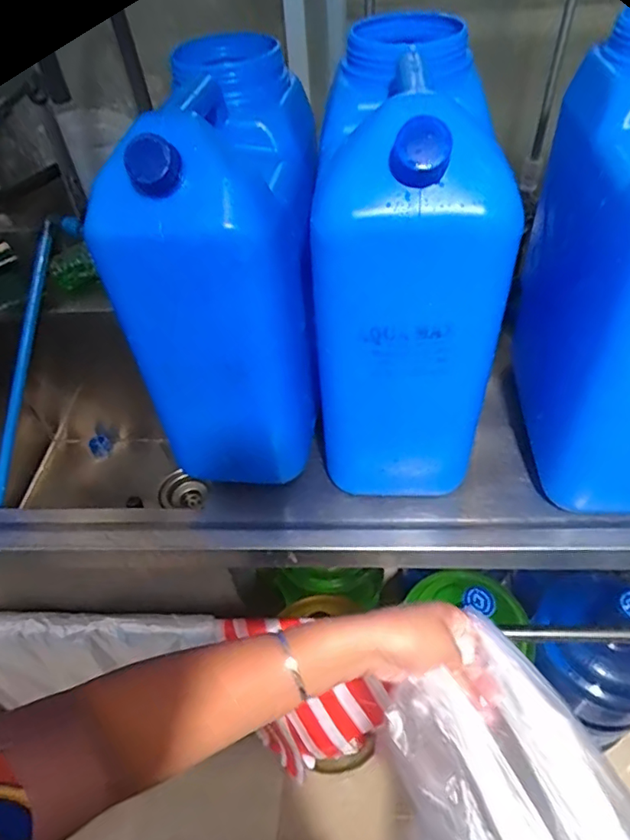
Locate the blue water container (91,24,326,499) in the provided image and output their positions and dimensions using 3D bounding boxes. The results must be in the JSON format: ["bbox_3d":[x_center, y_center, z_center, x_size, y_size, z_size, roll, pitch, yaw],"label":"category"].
[{"bbox_3d":[-0.091,-0.166,0.635,0.176,0.394,0.288,-1,46,4],"label":"blue water container"}]

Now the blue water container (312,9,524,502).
[{"bbox_3d":[0.083,-0.148,0.576,0.159,0.430,0.265,-3,46,2],"label":"blue water container"}]

